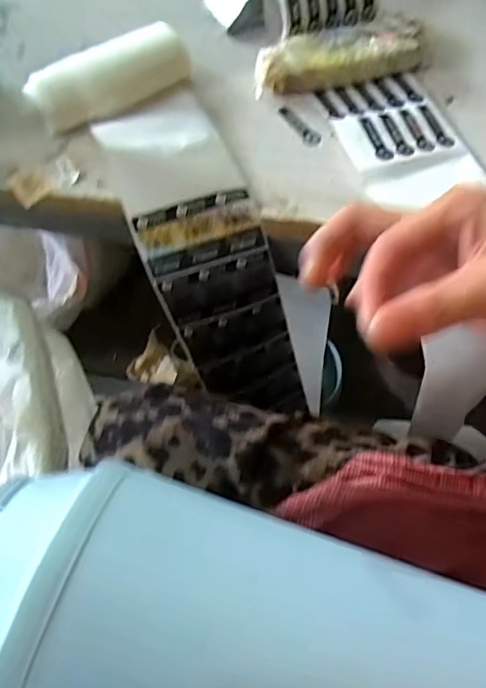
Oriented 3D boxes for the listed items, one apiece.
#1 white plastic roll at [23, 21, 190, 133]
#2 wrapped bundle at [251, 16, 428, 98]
[{"bbox_3d":[-0.118,-0.238,0.493,0.142,0.041,0.046,-26,64,-12],"label":"white plastic roll"},{"bbox_3d":[0.087,-0.265,0.509,0.153,0.028,0.051,-16,62,-7],"label":"wrapped bundle"}]

